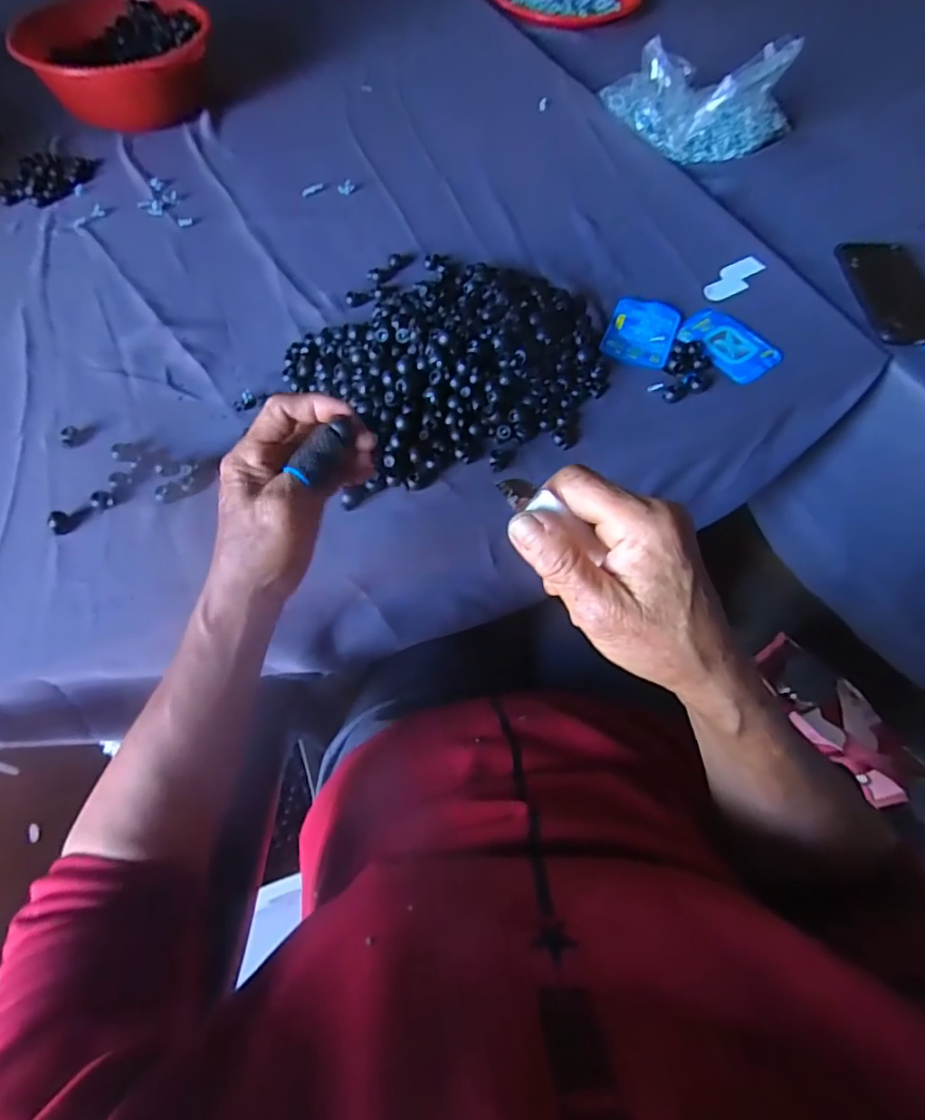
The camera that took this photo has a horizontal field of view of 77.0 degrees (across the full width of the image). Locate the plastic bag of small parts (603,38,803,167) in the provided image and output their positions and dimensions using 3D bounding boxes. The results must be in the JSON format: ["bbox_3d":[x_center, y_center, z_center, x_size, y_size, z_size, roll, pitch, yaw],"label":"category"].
[{"bbox_3d":[0.304,-0.598,0.737,0.244,0.098,0.153,14,61,7],"label":"plastic bag of small parts"}]

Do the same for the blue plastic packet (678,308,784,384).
[{"bbox_3d":[0.261,-0.214,0.575,0.069,0.006,0.096,-35,67,-19],"label":"blue plastic packet"}]

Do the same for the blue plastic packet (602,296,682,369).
[{"bbox_3d":[0.179,-0.228,0.580,0.066,0.006,0.097,19,62,10],"label":"blue plastic packet"}]

